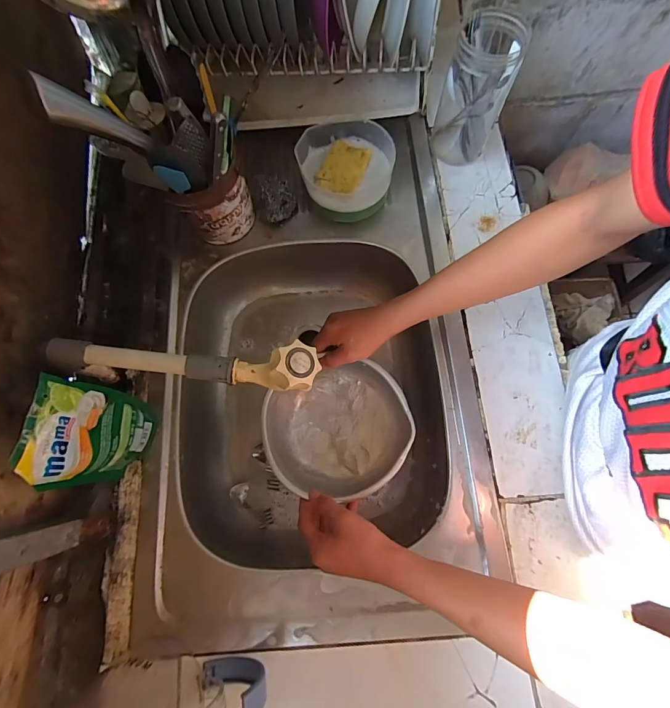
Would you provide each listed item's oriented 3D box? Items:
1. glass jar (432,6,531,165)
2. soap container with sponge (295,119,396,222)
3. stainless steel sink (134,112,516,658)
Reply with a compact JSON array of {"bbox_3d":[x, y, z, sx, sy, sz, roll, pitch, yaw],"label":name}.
[{"bbox_3d":[0.202,-0.378,0.529,0.082,0.169,0.090,-1,74,2],"label":"glass jar"},{"bbox_3d":[0.015,-0.294,0.579,0.150,0.058,0.153,8,75,4],"label":"soap container with sponge"},{"bbox_3d":[-0.037,0.019,0.575,0.453,0.132,0.694,-5,72,1],"label":"stainless steel sink"}]

